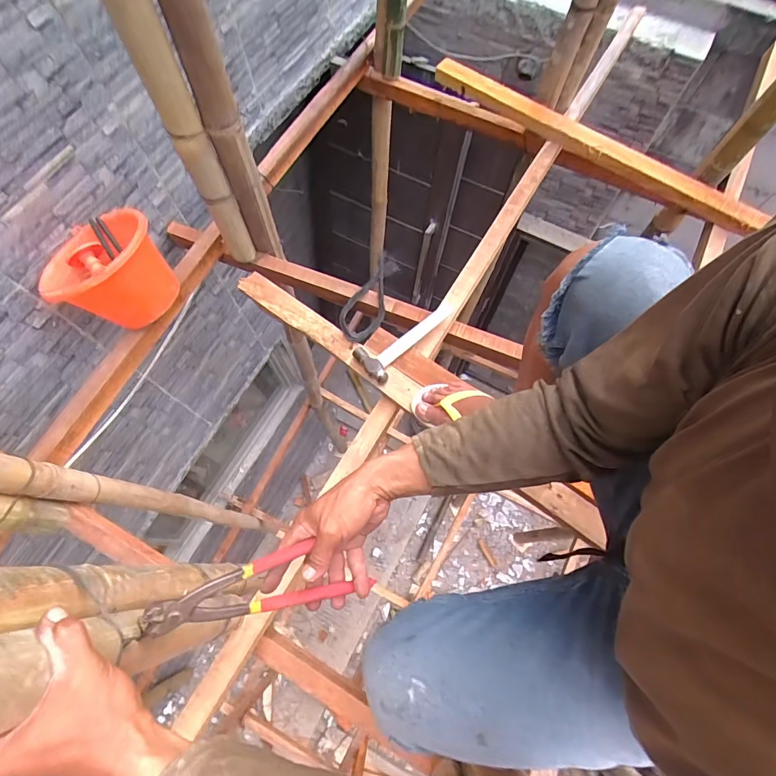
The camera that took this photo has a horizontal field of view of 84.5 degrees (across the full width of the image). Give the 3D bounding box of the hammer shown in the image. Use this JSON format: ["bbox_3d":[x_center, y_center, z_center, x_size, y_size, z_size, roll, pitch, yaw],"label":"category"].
[{"bbox_3d":[0.040,-0.110,0.892,0.222,0.034,0.094,-38,73,-14],"label":"hammer"}]

